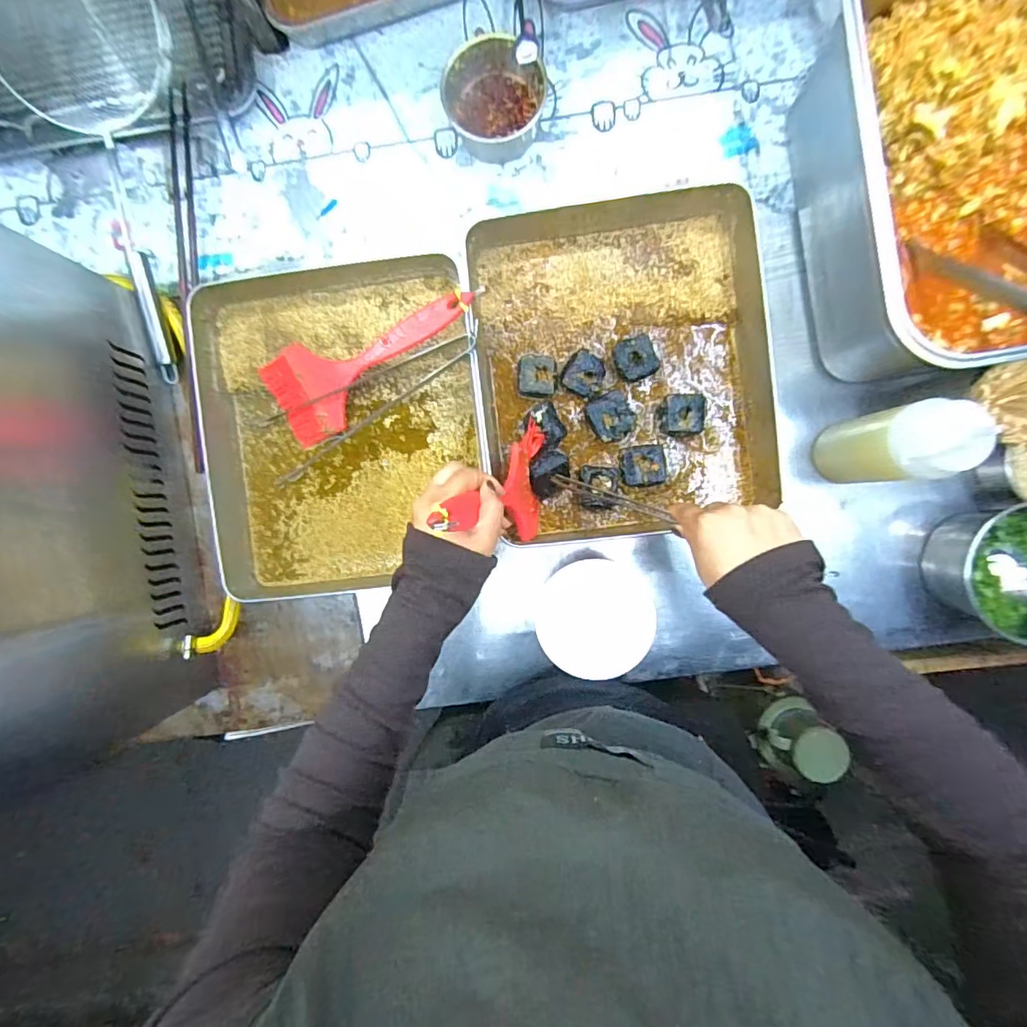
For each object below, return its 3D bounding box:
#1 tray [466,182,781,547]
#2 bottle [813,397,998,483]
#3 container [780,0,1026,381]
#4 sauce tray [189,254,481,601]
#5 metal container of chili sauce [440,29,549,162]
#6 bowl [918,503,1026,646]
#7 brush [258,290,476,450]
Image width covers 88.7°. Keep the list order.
[{"bbox_3d":[0.109,-0.154,0.551,0.285,0.057,0.348,-7,91,3],"label":"tray"},{"bbox_3d":[0.351,-0.063,0.491,0.061,0.166,0.063,-5,91,3],"label":"bottle"},{"bbox_3d":[0.409,-0.309,0.485,0.244,0.162,0.352,-10,91,3],"label":"container"},{"bbox_3d":[-0.178,-0.093,0.569,0.293,0.050,0.349,-9,91,3],"label":"sauce tray"},{"bbox_3d":[-0.019,-0.435,0.553,0.092,0.043,0.097,0,91,3],"label":"metal container of chili sauce"},{"bbox_3d":[0.516,0.057,0.537,0.143,0.063,0.136,8,91,3],"label":"bowl"},{"bbox_3d":[-0.149,-0.161,0.553,0.245,0.023,0.101,-22,90,17],"label":"brush"}]

